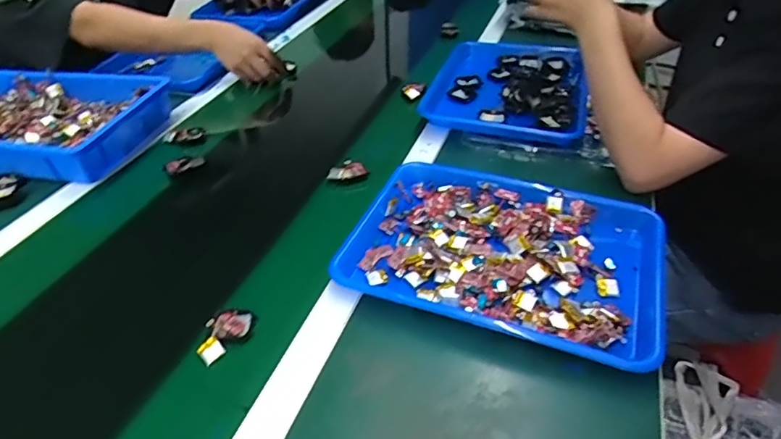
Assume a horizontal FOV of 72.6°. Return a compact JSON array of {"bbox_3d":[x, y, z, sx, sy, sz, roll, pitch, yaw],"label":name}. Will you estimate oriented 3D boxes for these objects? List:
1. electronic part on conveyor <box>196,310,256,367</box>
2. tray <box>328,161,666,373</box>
[{"bbox_3d":[-0.169,0.114,0.537,0.039,0.012,0.063,25,46,32],"label":"electronic part on conveyor"},{"bbox_3d":[0.127,0.029,0.593,0.326,0.034,0.239,12,40,19],"label":"tray"}]

